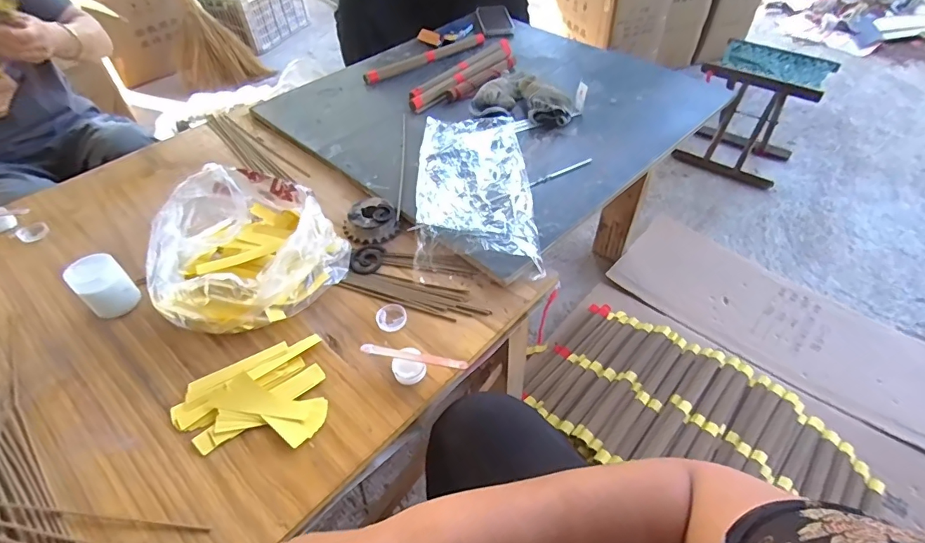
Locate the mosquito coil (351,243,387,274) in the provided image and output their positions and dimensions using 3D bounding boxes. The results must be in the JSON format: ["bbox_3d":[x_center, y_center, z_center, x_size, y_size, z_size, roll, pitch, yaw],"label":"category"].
[{"bbox_3d":[-0.133,-0.020,0.653,0.045,0.011,0.053,0,47,2],"label":"mosquito coil"}]

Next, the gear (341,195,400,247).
[{"bbox_3d":[-0.136,-0.077,0.687,0.078,0.021,0.079,-23,51,-18],"label":"gear"}]

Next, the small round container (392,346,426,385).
[{"bbox_3d":[-0.061,0.109,0.526,0.035,0.024,0.035,-21,50,-16],"label":"small round container"}]

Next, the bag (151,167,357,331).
[{"bbox_3d":[-0.288,-0.032,0.608,0.227,0.093,0.219,-32,54,-25],"label":"bag"}]

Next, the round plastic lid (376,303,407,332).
[{"bbox_3d":[-0.090,0.057,0.586,0.037,0.004,0.042,-15,49,-11],"label":"round plastic lid"}]

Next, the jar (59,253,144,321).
[{"bbox_3d":[-0.458,0.015,0.589,0.068,0.063,0.056,34,57,28],"label":"jar"}]

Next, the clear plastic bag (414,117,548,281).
[{"bbox_3d":[0.018,-0.134,0.723,0.173,0.042,0.363,-2,47,0],"label":"clear plastic bag"}]

